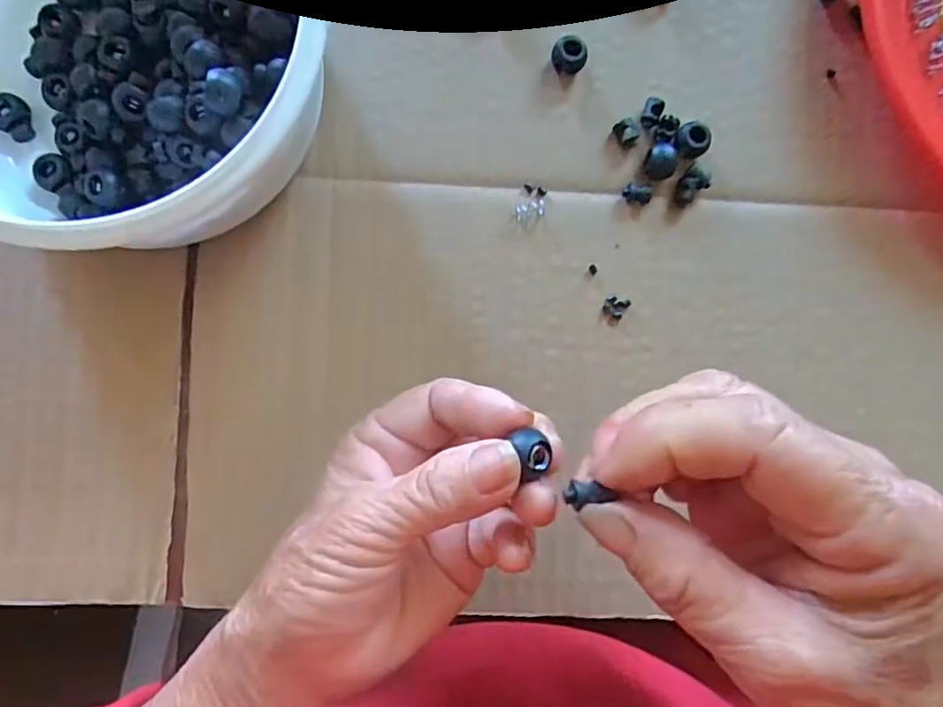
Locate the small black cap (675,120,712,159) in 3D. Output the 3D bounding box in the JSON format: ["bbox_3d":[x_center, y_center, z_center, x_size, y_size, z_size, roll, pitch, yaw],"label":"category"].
[{"bbox_3d":[0.099,-0.095,0.283,0.014,0.012,0.015,0,89,-3],"label":"small black cap"}]

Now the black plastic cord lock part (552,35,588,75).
[{"bbox_3d":[0.043,-0.132,0.281,0.015,0.018,0.012,15,89,-3],"label":"black plastic cord lock part"}]

